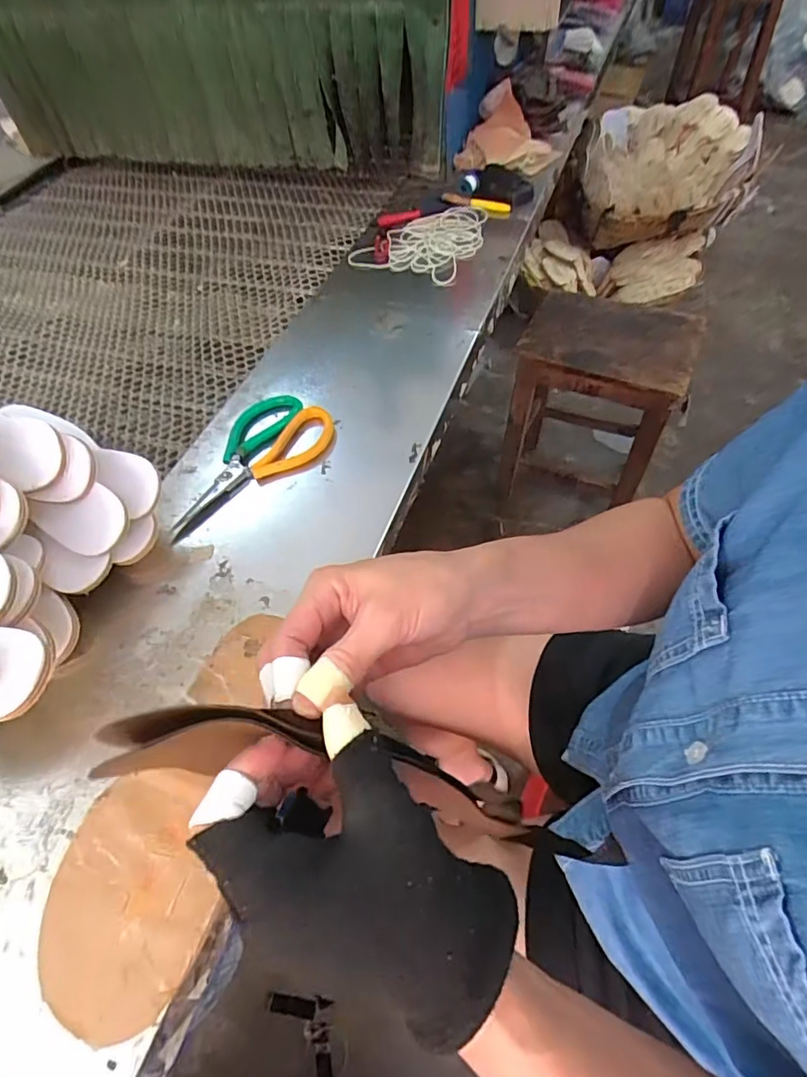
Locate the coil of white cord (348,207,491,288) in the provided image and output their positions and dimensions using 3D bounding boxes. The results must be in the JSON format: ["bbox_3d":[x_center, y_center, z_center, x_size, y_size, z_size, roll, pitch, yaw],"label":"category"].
[{"bbox_3d":[0.034,-0.437,0.758,0.160,0.018,0.191,20,59,18],"label":"coil of white cord"}]

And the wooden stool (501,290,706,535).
[{"bbox_3d":[0.413,-0.251,1.202,0.325,0.480,0.330,19,59,17],"label":"wooden stool"}]

